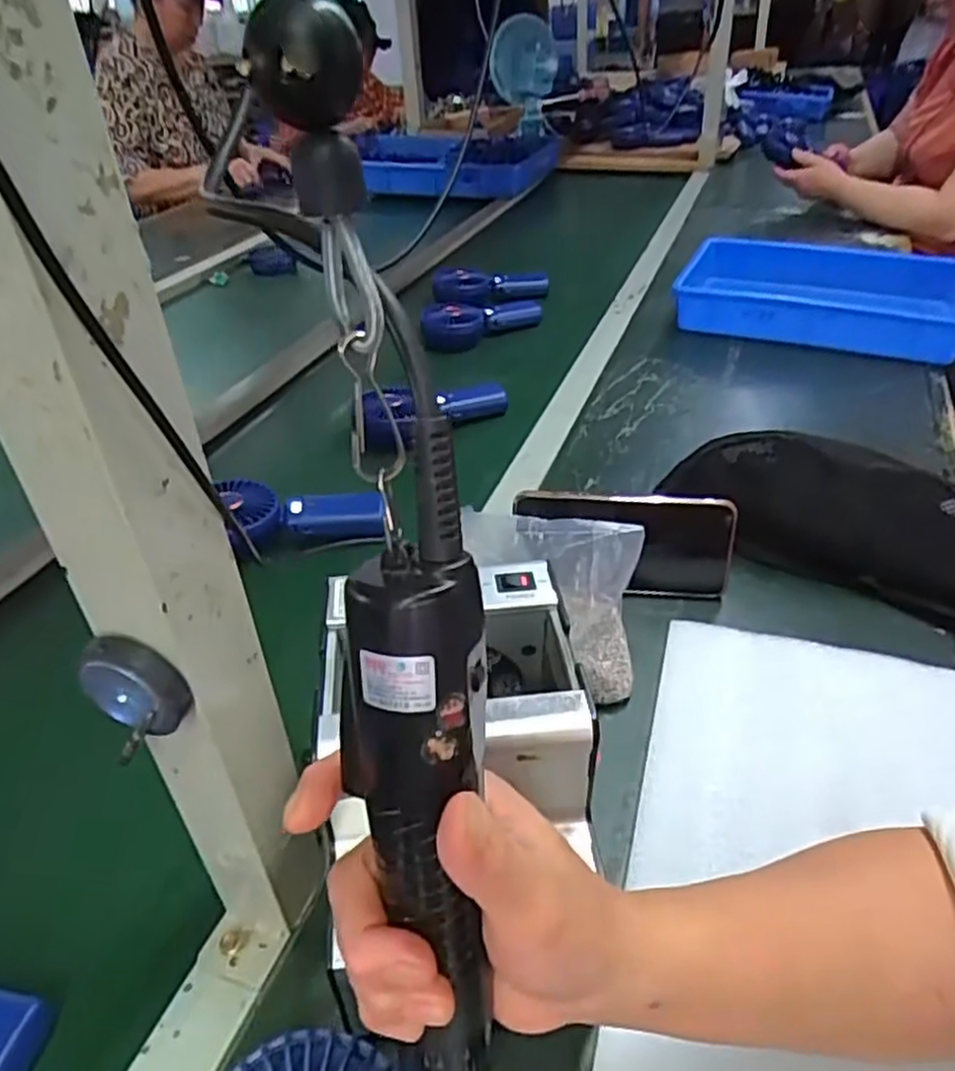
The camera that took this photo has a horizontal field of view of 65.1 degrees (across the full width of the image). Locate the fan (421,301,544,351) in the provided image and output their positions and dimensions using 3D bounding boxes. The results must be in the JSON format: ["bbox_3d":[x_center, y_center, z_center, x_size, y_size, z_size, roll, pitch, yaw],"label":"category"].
[{"bbox_3d":[0.011,-0.319,1.093,0.211,0.062,0.047,-22,40,-23],"label":"fan"}]

